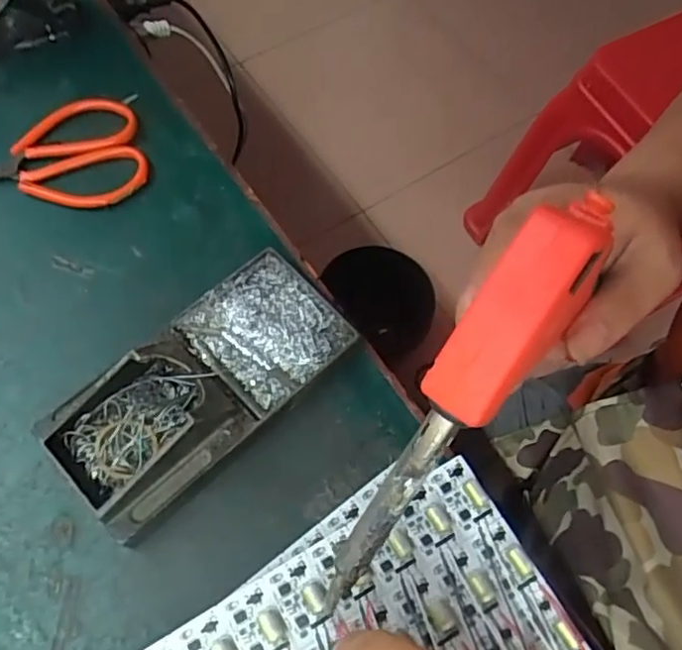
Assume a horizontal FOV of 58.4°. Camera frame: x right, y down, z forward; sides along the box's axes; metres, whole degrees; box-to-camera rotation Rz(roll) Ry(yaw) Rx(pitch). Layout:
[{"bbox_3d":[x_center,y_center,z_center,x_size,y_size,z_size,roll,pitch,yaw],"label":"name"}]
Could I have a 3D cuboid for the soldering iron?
[{"bbox_3d":[0.044,0.030,0.238,0.030,0.031,0.177,33,104,12],"label":"soldering iron"}]

